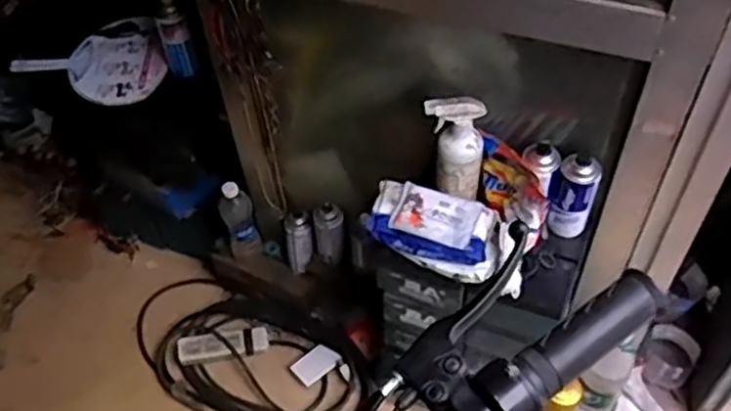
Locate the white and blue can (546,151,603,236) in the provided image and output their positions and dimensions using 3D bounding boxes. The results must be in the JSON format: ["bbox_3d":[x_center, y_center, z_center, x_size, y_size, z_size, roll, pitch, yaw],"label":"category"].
[{"bbox_3d":[0.324,-0.018,1.134,0.057,0.145,0.059,-2,50,2],"label":"white and blue can"}]

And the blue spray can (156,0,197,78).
[{"bbox_3d":[-0.356,-0.312,1.379,0.048,0.154,0.058,-20,52,-12],"label":"blue spray can"}]

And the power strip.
[{"bbox_3d":[-0.311,0.305,1.608,0.196,0.027,0.059,-8,50,-3],"label":"power strip"}]

